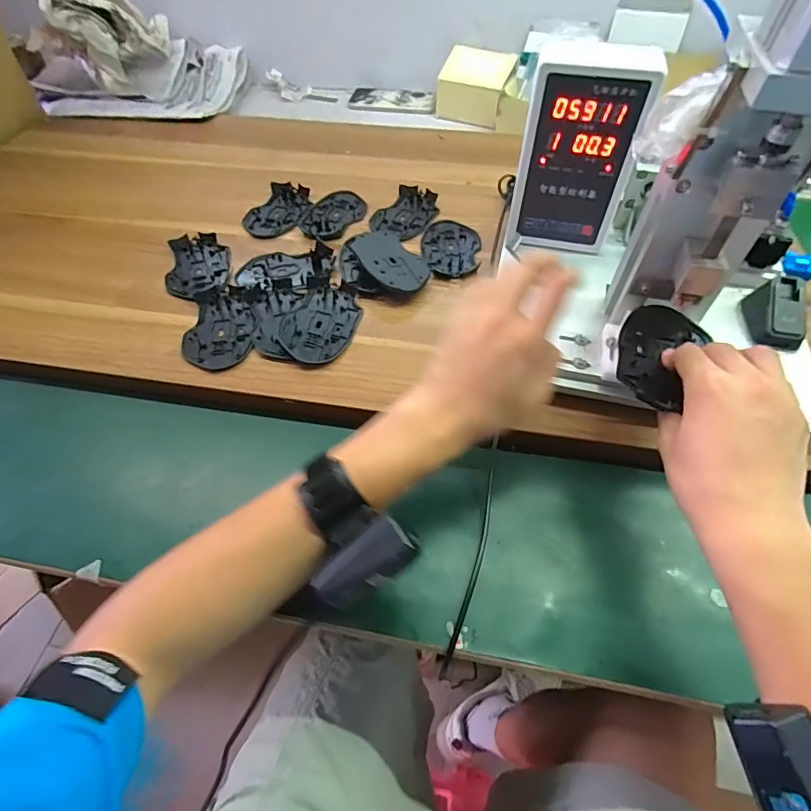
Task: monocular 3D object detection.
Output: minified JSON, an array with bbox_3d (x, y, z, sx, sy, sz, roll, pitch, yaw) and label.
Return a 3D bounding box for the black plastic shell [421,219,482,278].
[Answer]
[{"bbox_3d":[0.057,-0.200,0.565,0.071,0.008,0.116,1,55,2],"label":"black plastic shell"}]

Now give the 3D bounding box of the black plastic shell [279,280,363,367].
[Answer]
[{"bbox_3d":[-0.090,-0.093,0.485,0.072,0.012,0.113,9,55,8],"label":"black plastic shell"}]

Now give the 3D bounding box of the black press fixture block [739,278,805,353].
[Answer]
[{"bbox_3d":[0.353,-0.085,0.433,0.037,0.047,0.064,4,55,4],"label":"black press fixture block"}]

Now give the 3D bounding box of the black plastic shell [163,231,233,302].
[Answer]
[{"bbox_3d":[-0.252,-0.173,0.549,0.072,0.012,0.108,-7,55,-3],"label":"black plastic shell"}]

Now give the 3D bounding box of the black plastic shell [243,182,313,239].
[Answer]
[{"bbox_3d":[-0.175,-0.270,0.621,0.070,0.012,0.117,17,57,13],"label":"black plastic shell"}]

